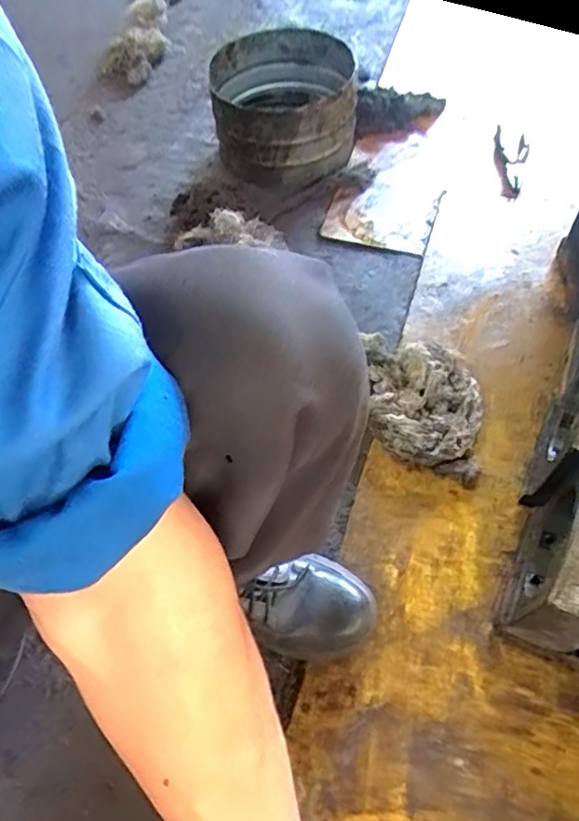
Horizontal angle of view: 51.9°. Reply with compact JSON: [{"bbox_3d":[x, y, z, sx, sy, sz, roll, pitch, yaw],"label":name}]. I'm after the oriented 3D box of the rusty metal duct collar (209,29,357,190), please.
[{"bbox_3d":[-0.010,-0.461,0.898,0.209,0.142,0.212,-3,59,0],"label":"rusty metal duct collar"}]

